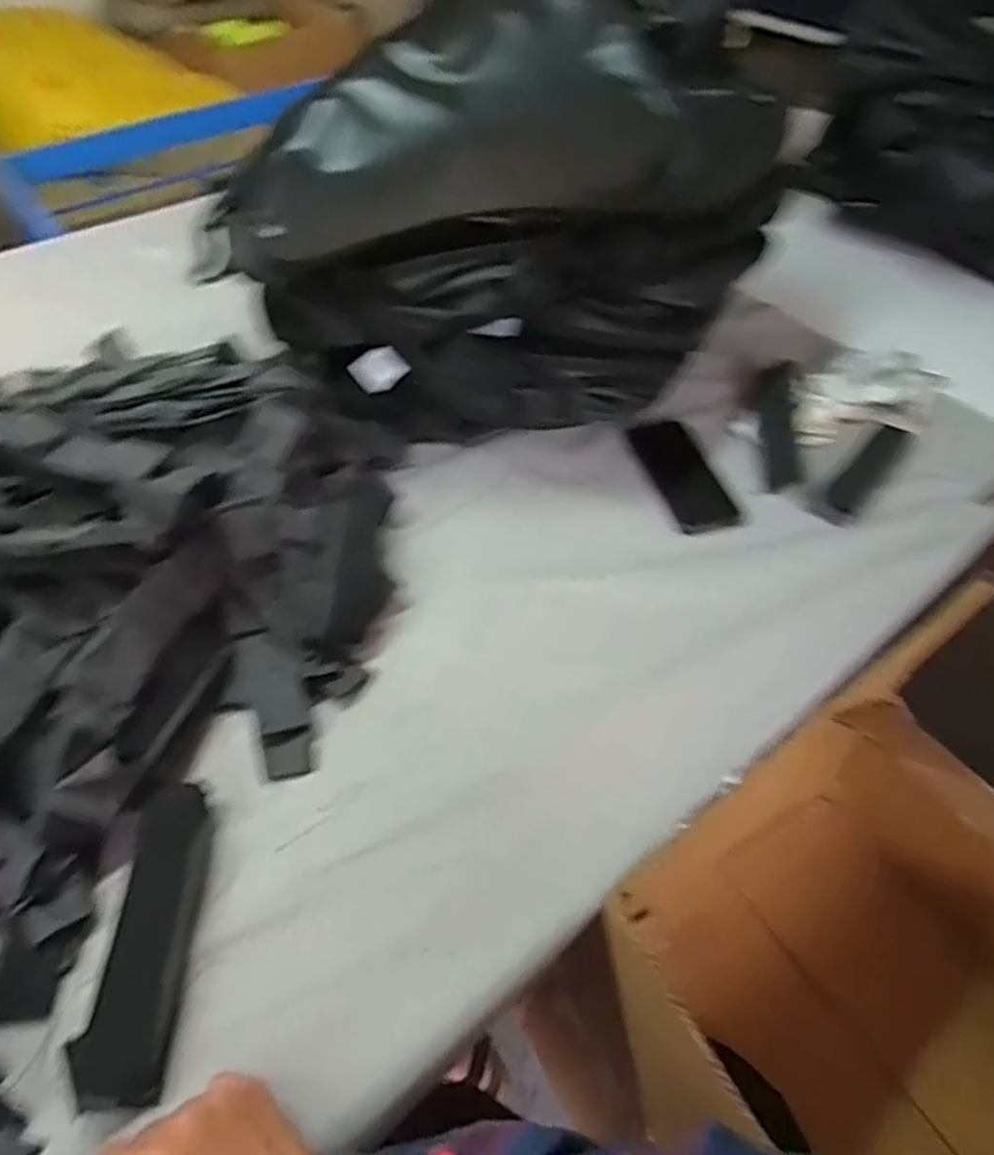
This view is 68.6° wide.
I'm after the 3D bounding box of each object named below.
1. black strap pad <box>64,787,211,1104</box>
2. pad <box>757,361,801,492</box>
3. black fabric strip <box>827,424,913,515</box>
[{"bbox_3d":[-0.223,0.231,0.477,0.051,0.012,0.185,12,51,-15],"label":"black strap pad"},{"bbox_3d":[0.313,-0.165,0.806,0.038,0.021,0.159,6,67,3],"label":"pad"},{"bbox_3d":[0.402,-0.119,0.784,0.034,0.007,0.156,35,59,23],"label":"black fabric strip"}]

